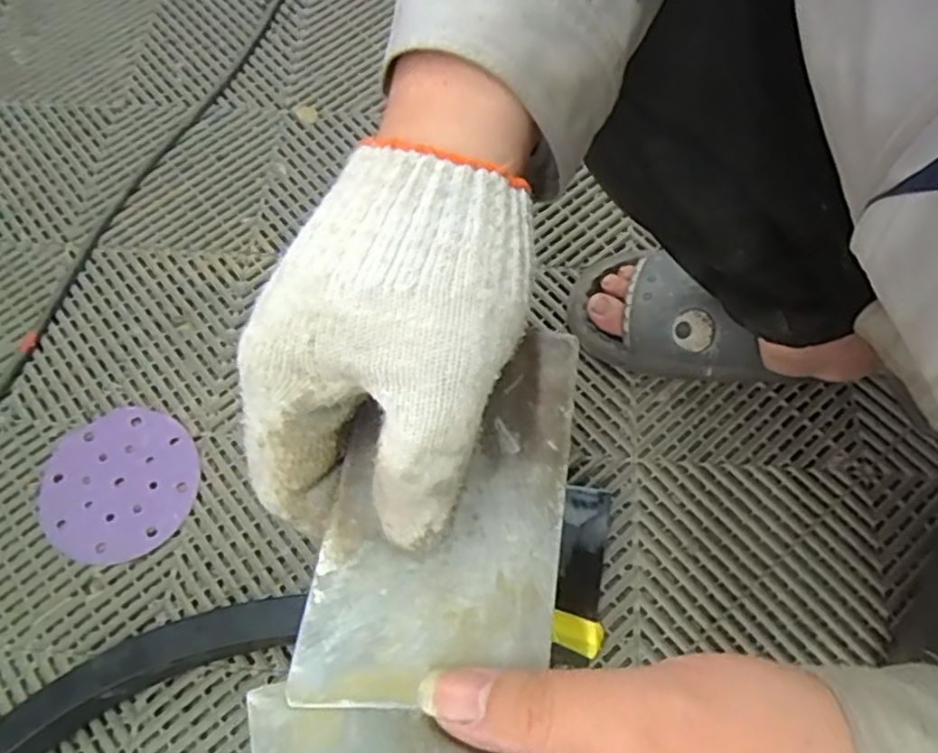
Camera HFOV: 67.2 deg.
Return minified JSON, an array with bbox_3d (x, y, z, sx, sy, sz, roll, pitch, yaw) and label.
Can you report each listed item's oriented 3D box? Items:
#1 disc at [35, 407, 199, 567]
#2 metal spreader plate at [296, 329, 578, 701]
[{"bbox_3d":[-0.320,0.095,0.643,0.135,0.007,0.139,-1,66,2],"label":"disc"},{"bbox_3d":[-0.005,0.039,0.233,0.074,0.004,0.131,12,62,-3],"label":"metal spreader plate"}]

